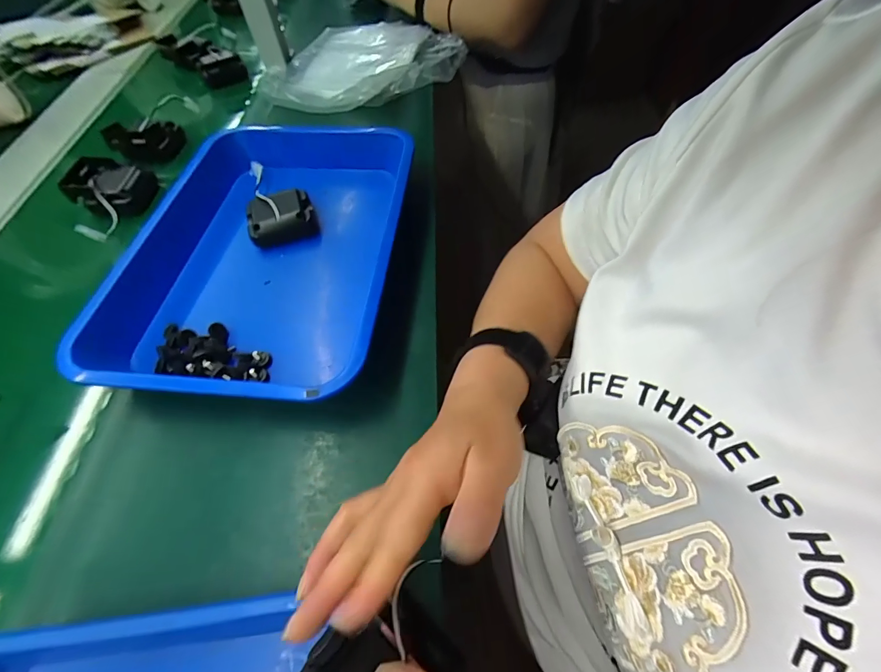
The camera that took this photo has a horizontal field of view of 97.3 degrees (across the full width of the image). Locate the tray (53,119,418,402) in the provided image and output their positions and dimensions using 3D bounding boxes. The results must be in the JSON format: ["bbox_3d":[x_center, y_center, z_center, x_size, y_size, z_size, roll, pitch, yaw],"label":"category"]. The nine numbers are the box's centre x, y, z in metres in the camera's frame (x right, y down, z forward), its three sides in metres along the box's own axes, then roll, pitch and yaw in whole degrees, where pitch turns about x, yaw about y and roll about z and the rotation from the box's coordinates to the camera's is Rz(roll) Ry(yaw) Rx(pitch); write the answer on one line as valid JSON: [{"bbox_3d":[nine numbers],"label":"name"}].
[{"bbox_3d":[-0.174,-0.091,0.410,0.256,0.082,0.348,4,56,5],"label":"tray"}]

